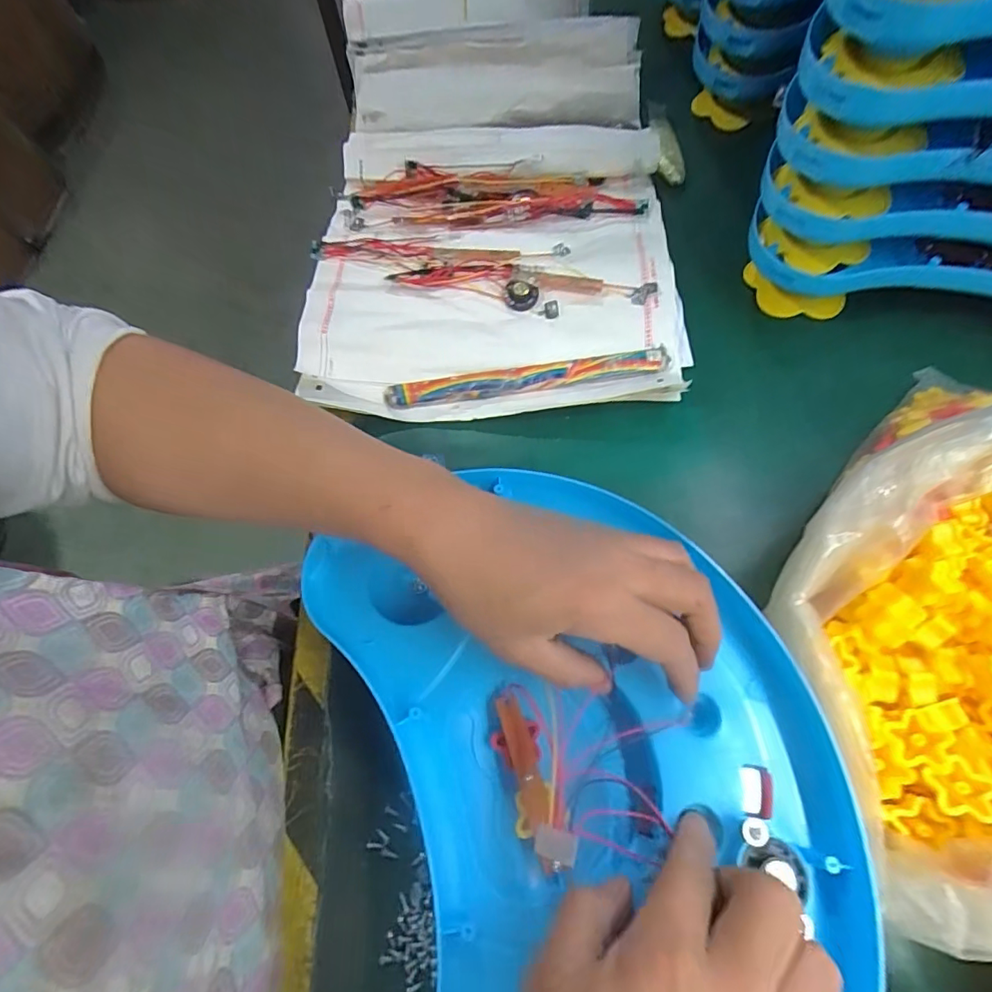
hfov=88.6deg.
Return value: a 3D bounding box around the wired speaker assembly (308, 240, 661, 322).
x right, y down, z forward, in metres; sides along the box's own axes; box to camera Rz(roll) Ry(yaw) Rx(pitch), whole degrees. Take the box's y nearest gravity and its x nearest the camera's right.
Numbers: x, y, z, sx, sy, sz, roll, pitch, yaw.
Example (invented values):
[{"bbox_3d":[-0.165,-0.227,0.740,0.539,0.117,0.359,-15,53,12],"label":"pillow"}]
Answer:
[{"bbox_3d":[-0.012,-0.188,0.424,0.278,0.019,0.066,12,65,9],"label":"wired speaker assembly"}]

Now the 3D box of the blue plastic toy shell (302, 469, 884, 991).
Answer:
[{"bbox_3d":[0.038,0.117,0.255,0.225,0.035,0.302,-19,64,-7],"label":"blue plastic toy shell"}]

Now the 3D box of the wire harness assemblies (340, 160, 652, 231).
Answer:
[{"bbox_3d":[-0.009,-0.269,0.462,0.265,0.023,0.082,1,64,3],"label":"wire harness assemblies"}]

